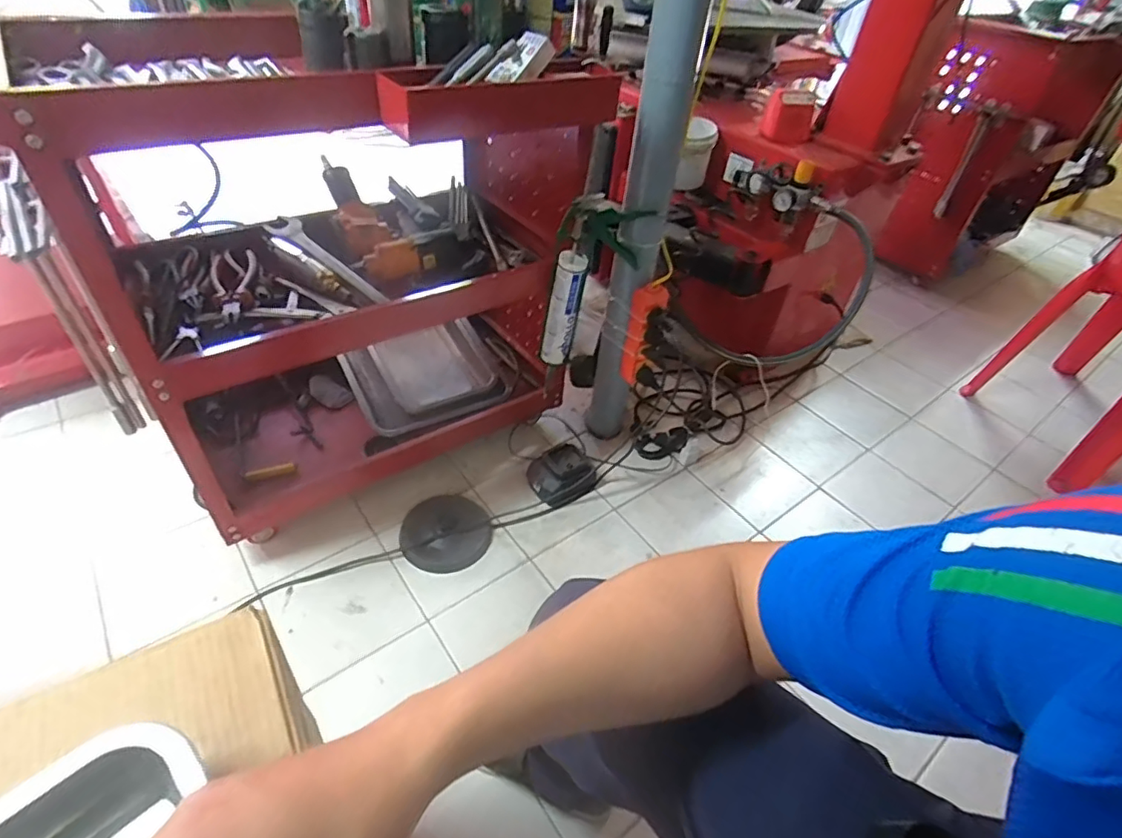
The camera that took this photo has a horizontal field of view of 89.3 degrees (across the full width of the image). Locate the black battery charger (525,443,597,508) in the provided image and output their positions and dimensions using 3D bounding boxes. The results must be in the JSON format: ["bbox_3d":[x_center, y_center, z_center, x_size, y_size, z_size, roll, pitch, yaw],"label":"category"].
[{"bbox_3d":[0.003,0.106,1.115,0.120,0.062,0.100,-19,49,-25],"label":"black battery charger"}]

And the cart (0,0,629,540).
[{"bbox_3d":[-0.309,-0.196,0.902,0.711,0.677,0.423,-21,50,-27],"label":"cart"}]

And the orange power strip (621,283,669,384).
[{"bbox_3d":[0.149,-0.146,1.048,0.062,0.205,0.041,10,43,4],"label":"orange power strip"}]

